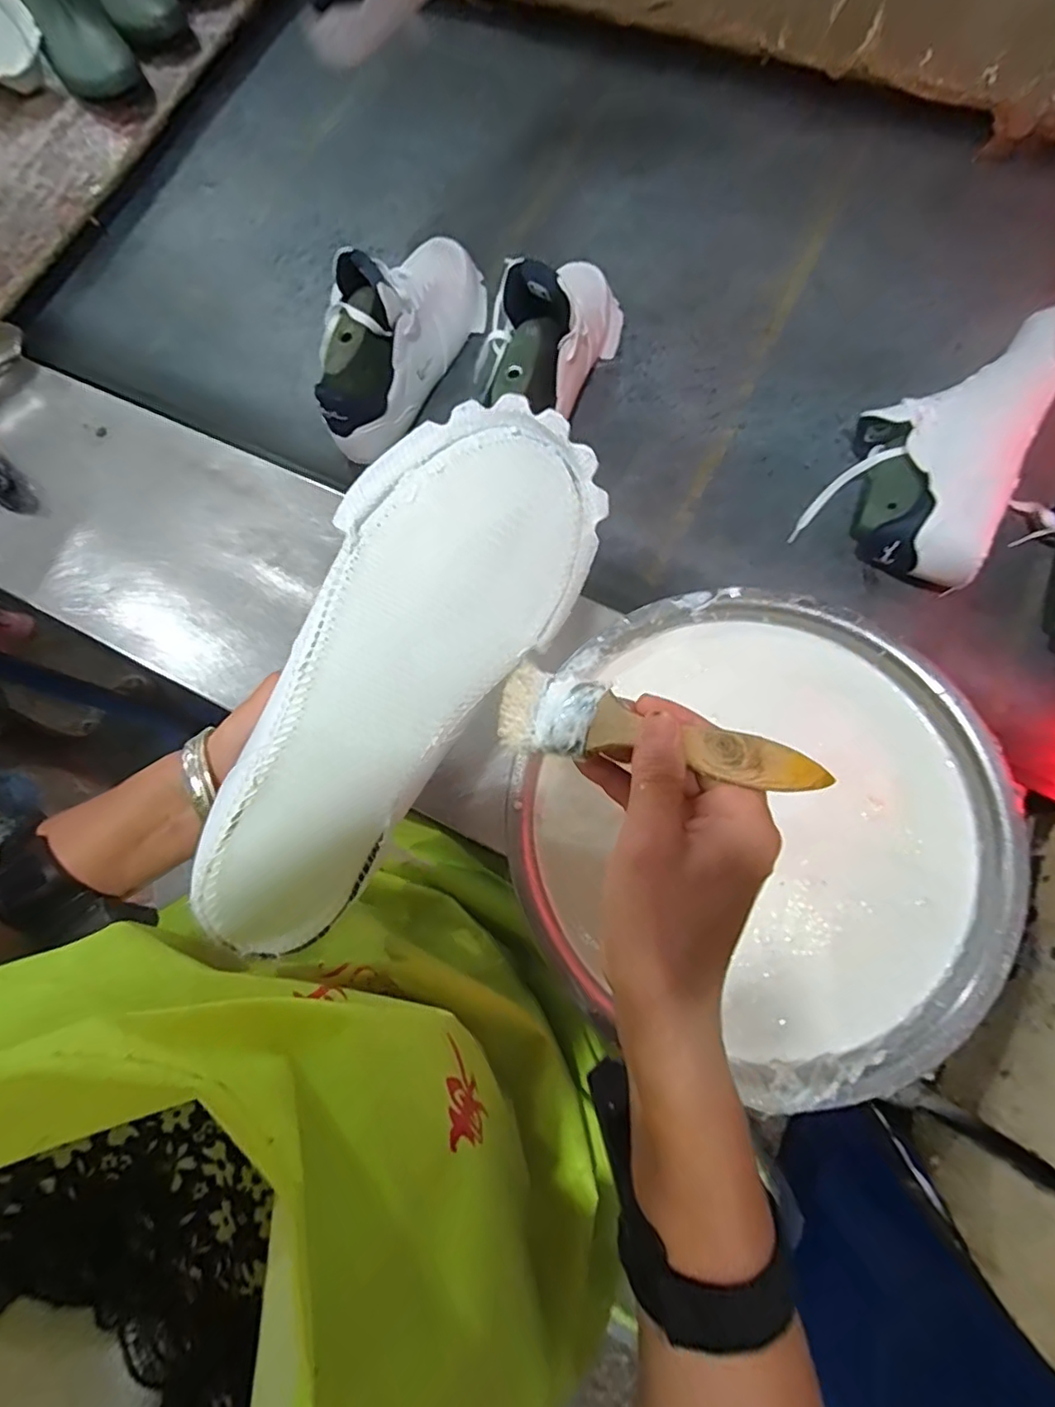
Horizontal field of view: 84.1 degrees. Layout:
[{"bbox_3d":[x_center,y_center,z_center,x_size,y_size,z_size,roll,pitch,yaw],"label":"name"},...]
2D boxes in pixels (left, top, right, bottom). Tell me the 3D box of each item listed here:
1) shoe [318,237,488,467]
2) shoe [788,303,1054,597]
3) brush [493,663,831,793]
[{"bbox_3d":[-0.126,-0.404,0.609,0.101,0.119,0.288,22,78,7],"label":"shoe"},{"bbox_3d":[0.389,-0.251,0.549,0.139,0.097,0.270,30,79,8],"label":"shoe"},{"bbox_3d":[0.051,0.014,0.252,0.140,0.013,0.037,13,76,29],"label":"brush"}]

